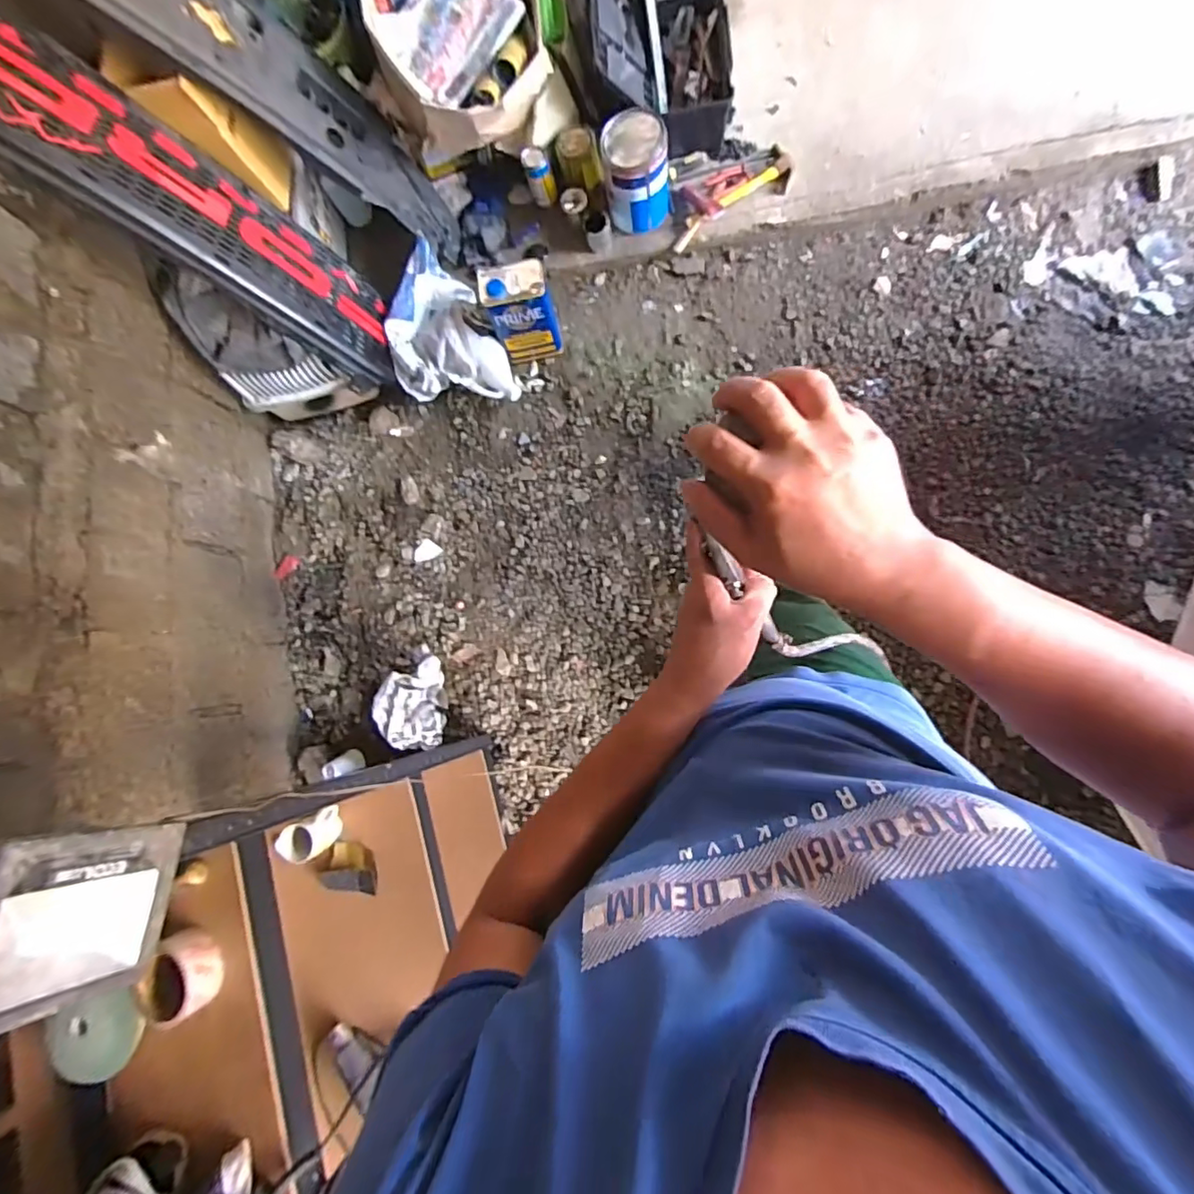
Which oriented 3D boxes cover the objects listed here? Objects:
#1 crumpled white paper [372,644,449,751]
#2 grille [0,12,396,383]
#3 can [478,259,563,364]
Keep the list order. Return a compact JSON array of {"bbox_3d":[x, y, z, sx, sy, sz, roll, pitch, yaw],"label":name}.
[{"bbox_3d":[-0.512,0.287,1.547,0.152,0.156,0.266,-11,82,8],"label":"crumpled white paper"},{"bbox_3d":[-0.851,-0.829,1.204,0.147,0.946,0.258,25,92,40],"label":"grille"},{"bbox_3d":[-0.200,-0.783,1.528,0.181,0.265,0.120,-12,83,7],"label":"can"}]

